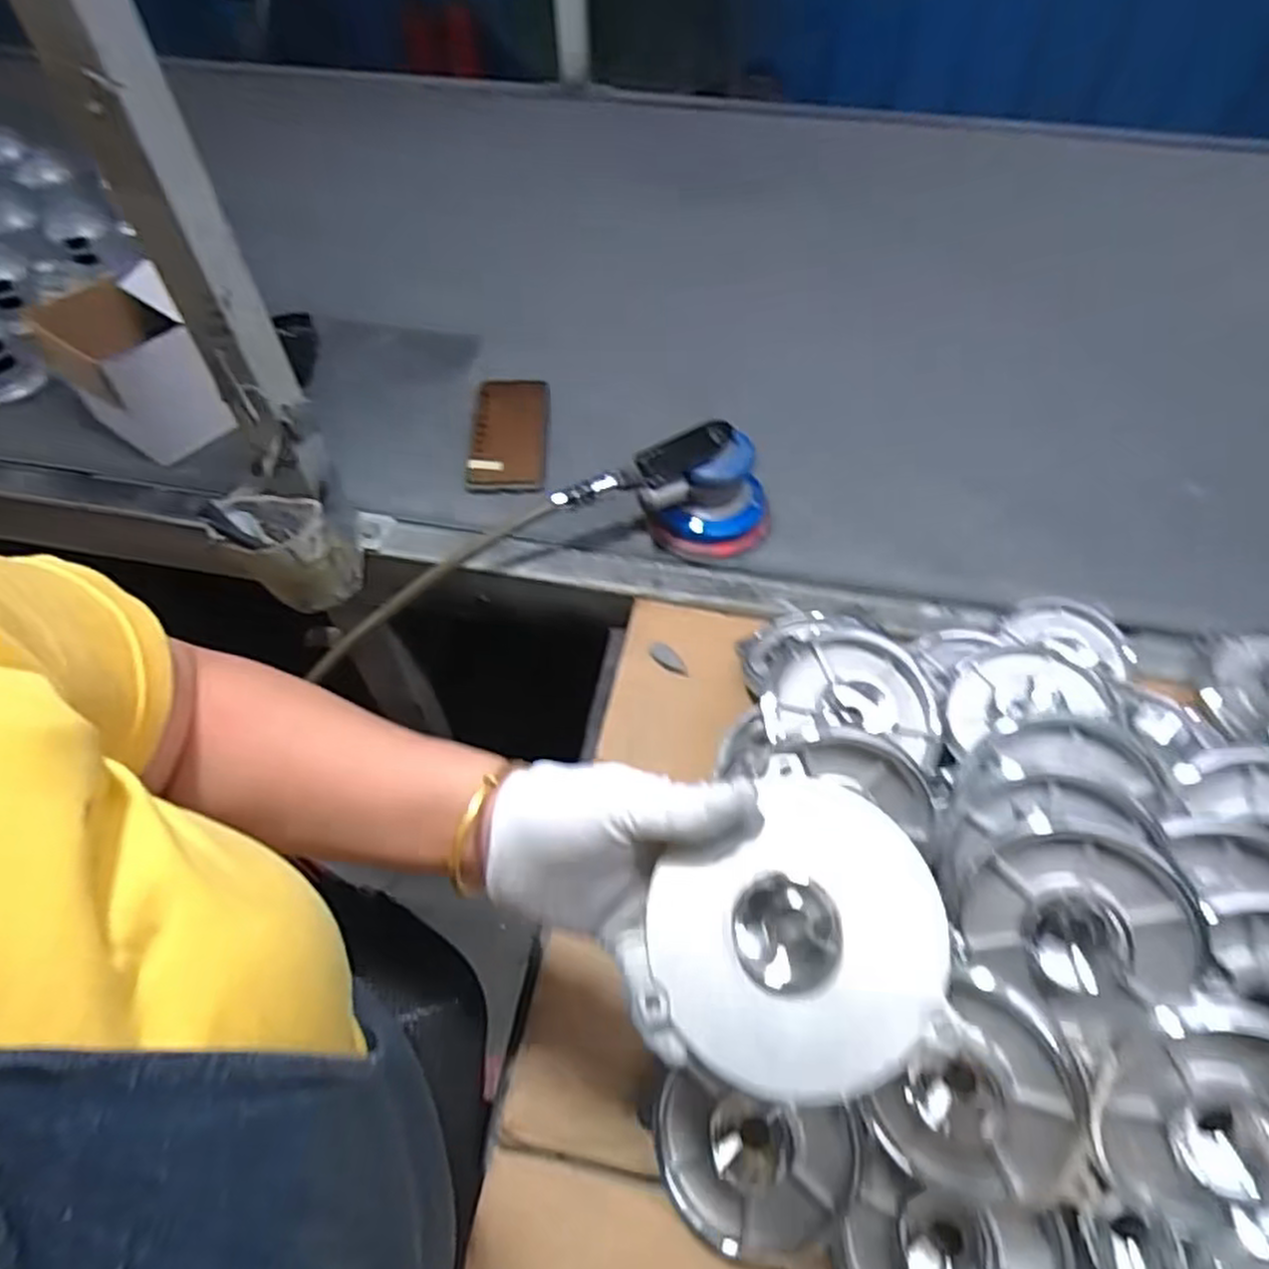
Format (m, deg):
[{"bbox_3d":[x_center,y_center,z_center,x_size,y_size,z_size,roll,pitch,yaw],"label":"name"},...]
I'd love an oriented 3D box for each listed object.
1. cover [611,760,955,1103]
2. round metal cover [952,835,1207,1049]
[{"bbox_3d":[0.057,0.119,0.289,0.122,0.018,0.104,-43,62,-1],"label":"cover"},{"bbox_3d":[0.218,0.144,0.379,0.099,0.011,0.092,31,91,26],"label":"round metal cover"}]

